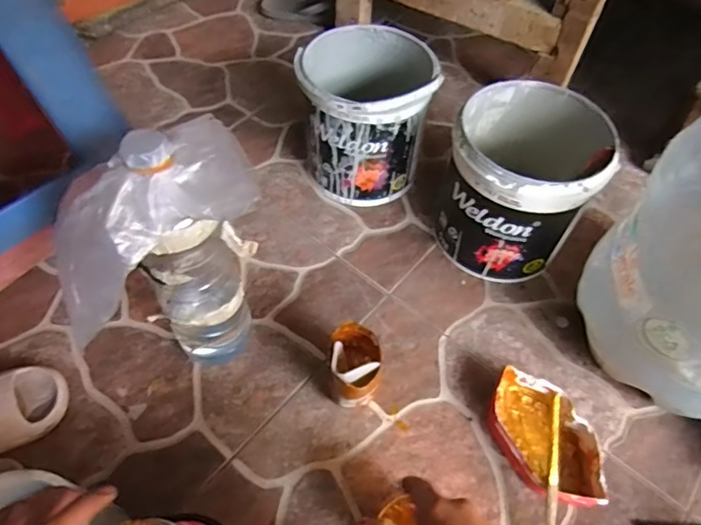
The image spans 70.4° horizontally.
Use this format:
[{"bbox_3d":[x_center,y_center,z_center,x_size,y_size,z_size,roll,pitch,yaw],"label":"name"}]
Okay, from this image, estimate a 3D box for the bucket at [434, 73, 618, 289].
[{"bbox_3d":[0.212,-0.097,0.648,0.167,0.190,0.179,2,54,-2],"label":"bucket"}]

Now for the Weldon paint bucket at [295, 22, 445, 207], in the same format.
[{"bbox_3d":[0.019,-0.207,0.718,0.172,0.191,0.191,8,54,3],"label":"Weldon paint bucket"}]

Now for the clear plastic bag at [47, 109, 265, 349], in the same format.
[{"bbox_3d":[-0.172,-0.027,0.384,0.204,0.074,0.091,-40,60,11],"label":"clear plastic bag"}]

